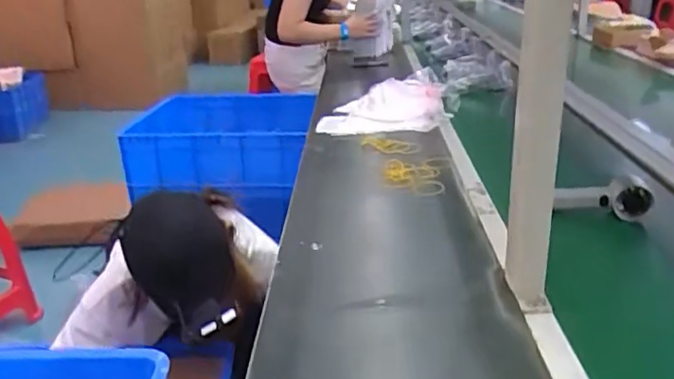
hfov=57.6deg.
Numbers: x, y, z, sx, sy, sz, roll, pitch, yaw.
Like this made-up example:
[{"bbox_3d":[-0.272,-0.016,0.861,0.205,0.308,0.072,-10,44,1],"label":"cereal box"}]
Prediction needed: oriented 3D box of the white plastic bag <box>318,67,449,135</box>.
[{"bbox_3d":[0.102,-0.213,1.467,0.314,0.112,0.196,-2,21,6],"label":"white plastic bag"}]

